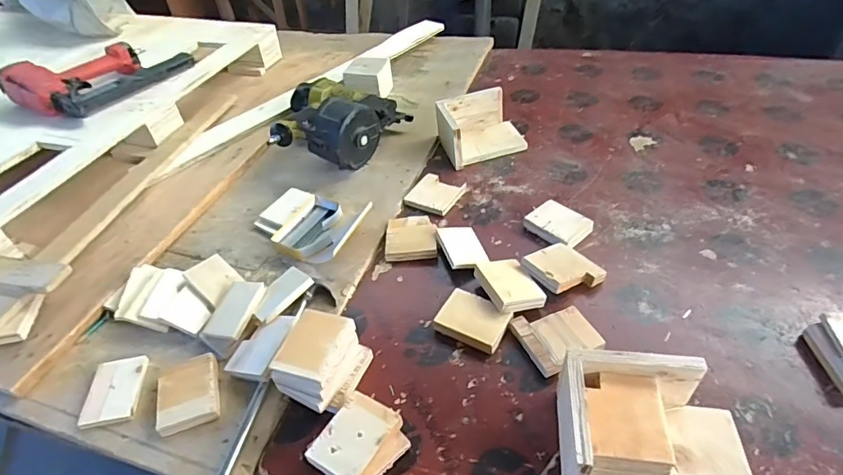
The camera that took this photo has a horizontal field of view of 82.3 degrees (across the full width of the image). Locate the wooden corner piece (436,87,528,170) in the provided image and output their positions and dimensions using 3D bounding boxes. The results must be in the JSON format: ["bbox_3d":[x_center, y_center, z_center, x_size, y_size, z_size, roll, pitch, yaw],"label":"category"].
[{"bbox_3d":[0.125,-0.224,0.984,0.164,0.084,0.130,-9,44,-6],"label":"wooden corner piece"}]

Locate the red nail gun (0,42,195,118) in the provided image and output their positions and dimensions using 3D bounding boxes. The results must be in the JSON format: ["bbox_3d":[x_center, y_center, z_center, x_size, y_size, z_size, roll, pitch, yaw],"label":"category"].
[{"bbox_3d":[-0.697,-0.362,1.054,0.214,0.077,0.315,20,50,21],"label":"red nail gun"}]

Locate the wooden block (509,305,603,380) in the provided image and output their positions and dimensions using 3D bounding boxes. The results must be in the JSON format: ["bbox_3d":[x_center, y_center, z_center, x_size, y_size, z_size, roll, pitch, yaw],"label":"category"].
[{"bbox_3d":[0.180,0.131,0.643,0.091,0.028,0.090,-18,45,-15],"label":"wooden block"}]

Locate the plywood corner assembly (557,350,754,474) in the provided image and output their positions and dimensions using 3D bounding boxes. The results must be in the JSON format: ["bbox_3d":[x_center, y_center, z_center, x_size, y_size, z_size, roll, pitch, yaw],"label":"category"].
[{"bbox_3d":[0.247,0.203,0.516,0.201,0.093,0.125,1,44,4],"label":"plywood corner assembly"}]

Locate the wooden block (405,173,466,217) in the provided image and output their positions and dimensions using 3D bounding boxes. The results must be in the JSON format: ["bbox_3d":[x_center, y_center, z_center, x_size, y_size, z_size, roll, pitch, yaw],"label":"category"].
[{"bbox_3d":[0.023,-0.081,0.900,0.091,0.014,0.088,23,50,25],"label":"wooden block"}]

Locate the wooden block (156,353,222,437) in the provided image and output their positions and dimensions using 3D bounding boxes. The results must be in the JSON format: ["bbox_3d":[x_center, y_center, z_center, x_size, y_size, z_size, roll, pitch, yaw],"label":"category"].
[{"bbox_3d":[-0.304,0.203,0.630,0.074,0.023,0.087,-16,45,-13],"label":"wooden block"}]

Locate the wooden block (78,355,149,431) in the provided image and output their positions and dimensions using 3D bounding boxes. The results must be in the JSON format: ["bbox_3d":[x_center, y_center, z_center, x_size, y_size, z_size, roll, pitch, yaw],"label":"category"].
[{"bbox_3d":[-0.408,0.202,0.644,0.067,0.011,0.093,-7,44,-4],"label":"wooden block"}]

